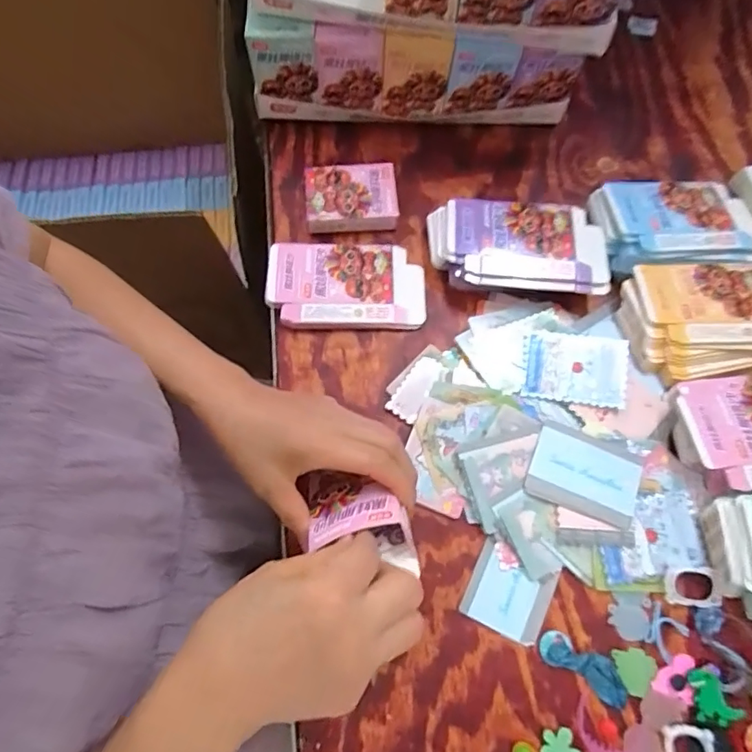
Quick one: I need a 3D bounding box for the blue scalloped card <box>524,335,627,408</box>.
[{"bbox_3d":[0.177,-0.006,0.455,0.088,0.004,0.063,7,75,8],"label":"blue scalloped card"}]

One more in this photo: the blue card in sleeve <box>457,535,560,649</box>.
[{"bbox_3d":[0.107,0.174,0.410,0.062,0.005,0.062,25,73,9],"label":"blue card in sleeve"}]

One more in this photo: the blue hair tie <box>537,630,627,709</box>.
[{"bbox_3d":[0.159,0.222,0.391,0.071,0.005,0.026,31,74,11],"label":"blue hair tie"}]

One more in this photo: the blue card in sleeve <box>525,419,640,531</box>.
[{"bbox_3d":[0.175,0.081,0.426,0.088,0.004,0.066,20,72,7],"label":"blue card in sleeve"}]

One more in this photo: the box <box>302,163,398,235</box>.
[{"bbox_3d":[-0.026,-0.182,0.521,0.090,0.020,0.069,-5,71,-1],"label":"box"}]

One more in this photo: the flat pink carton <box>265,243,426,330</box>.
[{"bbox_3d":[-0.029,-0.088,0.493,0.149,0.013,0.086,0,71,1],"label":"flat pink carton"}]

